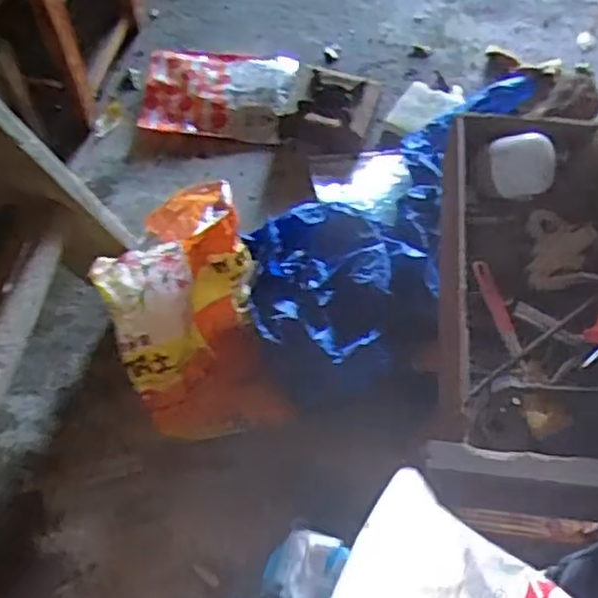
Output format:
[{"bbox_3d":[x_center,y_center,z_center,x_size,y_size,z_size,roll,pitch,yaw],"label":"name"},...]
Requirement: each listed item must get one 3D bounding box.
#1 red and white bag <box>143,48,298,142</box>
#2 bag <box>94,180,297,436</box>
[{"bbox_3d":[-0.188,-0.485,1.597,0.349,0.053,0.281,9,60,4],"label":"red and white bag"},{"bbox_3d":[-0.171,0.039,1.128,0.239,0.348,0.287,-17,62,-11],"label":"bag"}]

